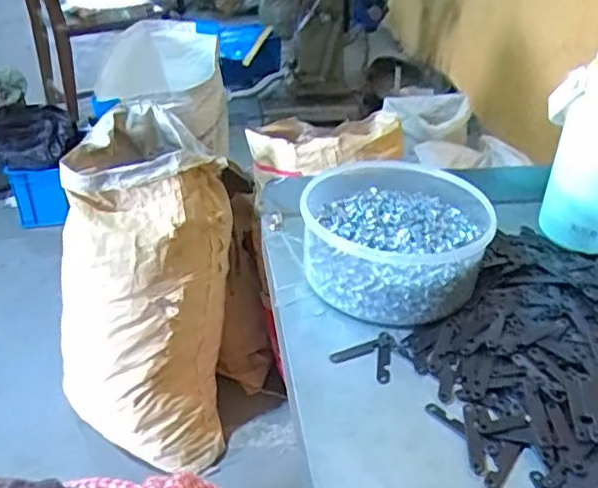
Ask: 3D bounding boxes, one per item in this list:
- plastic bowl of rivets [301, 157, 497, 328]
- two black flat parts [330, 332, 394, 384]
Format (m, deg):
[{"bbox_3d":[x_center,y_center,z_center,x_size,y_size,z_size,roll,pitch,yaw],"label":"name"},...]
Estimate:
[{"bbox_3d":[0.081,-0.012,0.542,0.148,0.057,0.174,10,35,12],"label":"plastic bowl of rivets"},{"bbox_3d":[0.051,0.078,0.464,0.043,0.006,0.043,20,38,26],"label":"two black flat parts"}]

